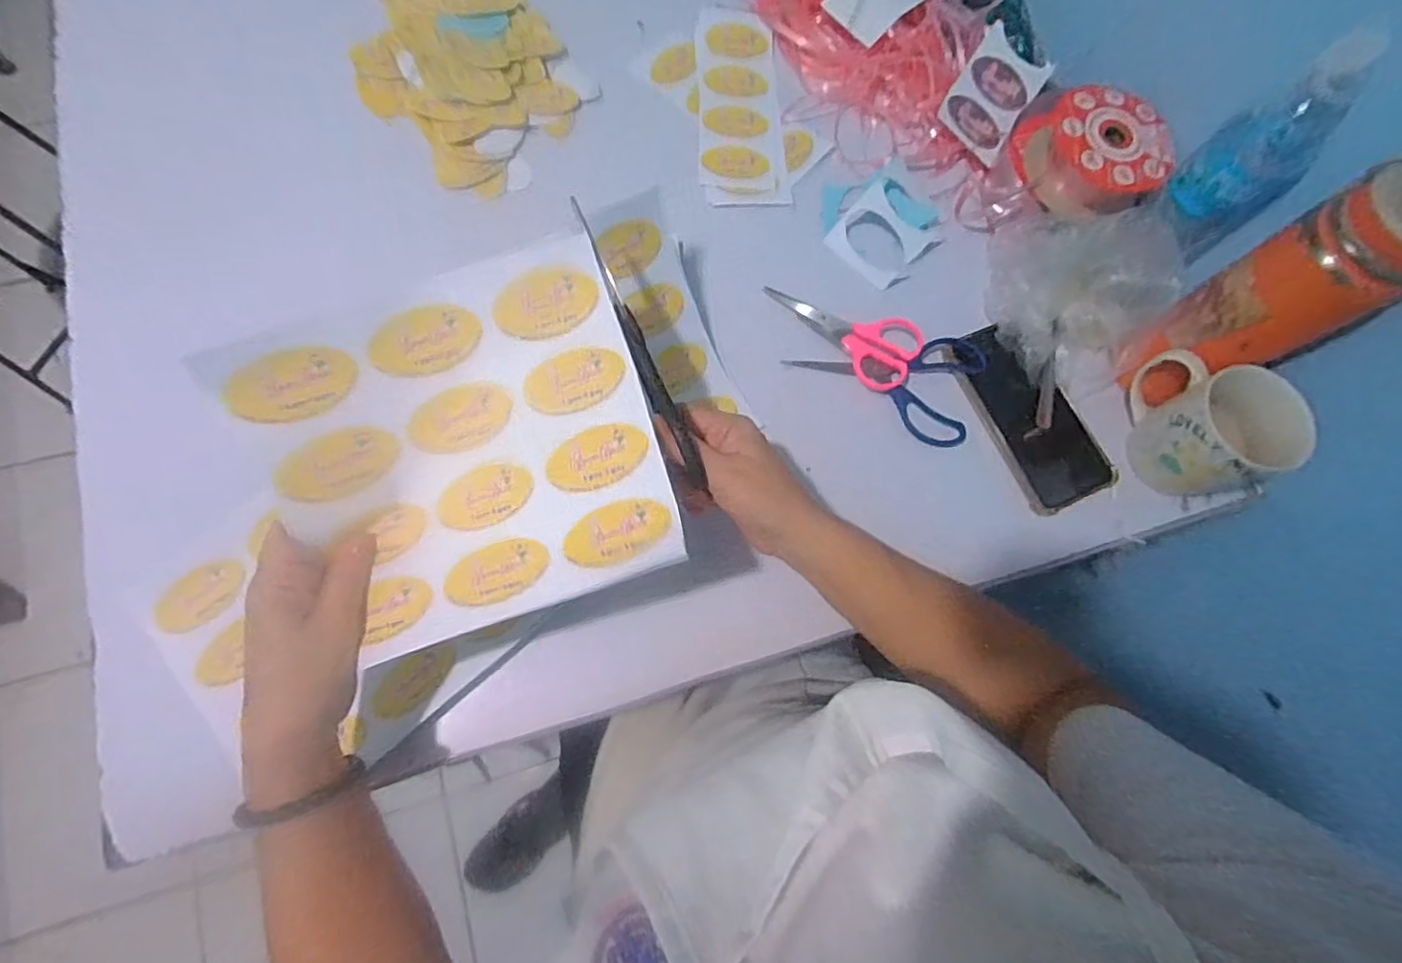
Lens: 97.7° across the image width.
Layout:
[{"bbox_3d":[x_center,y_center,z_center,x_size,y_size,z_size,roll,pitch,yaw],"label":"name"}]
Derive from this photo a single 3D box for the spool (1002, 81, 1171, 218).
[{"bbox_3d":[0.339,-0.281,0.539,0.102,0.058,0.102,2,74,-6],"label":"spool"}]

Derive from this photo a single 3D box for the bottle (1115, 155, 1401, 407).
[{"bbox_3d":[0.405,-0.126,0.433,0.081,0.217,0.078,-28,79,-13],"label":"bottle"}]

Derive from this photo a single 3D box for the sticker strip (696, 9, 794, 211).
[{"bbox_3d":[0.037,-0.363,0.595,0.079,0.007,0.225,-1,75,-7],"label":"sticker strip"}]

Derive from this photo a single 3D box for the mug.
[{"bbox_3d":[0.394,-0.048,0.484,0.086,0.079,0.116,-23,78,-11],"label":"mug"}]

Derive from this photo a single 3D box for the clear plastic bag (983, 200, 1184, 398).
[{"bbox_3d":[0.304,-0.158,0.498,0.103,0.098,0.156,-33,80,-13],"label":"clear plastic bag"}]

